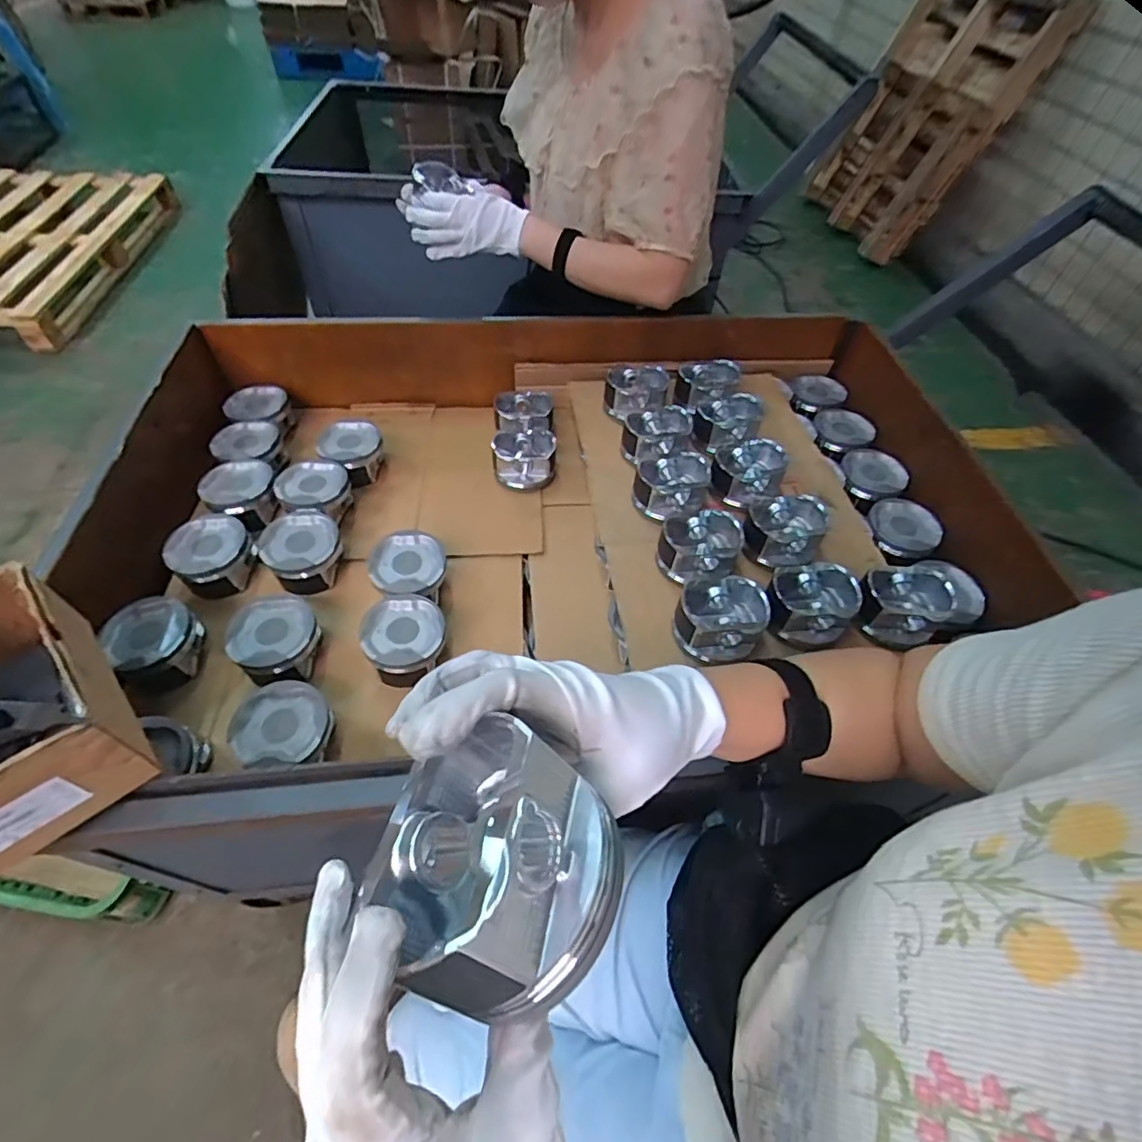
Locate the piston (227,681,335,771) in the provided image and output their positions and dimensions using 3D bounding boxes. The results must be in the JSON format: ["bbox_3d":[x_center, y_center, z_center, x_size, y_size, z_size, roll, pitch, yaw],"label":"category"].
[{"bbox_3d":[-0.290,0.161,0.580,0.087,0.048,0.090,2,53,-2],"label":"piston"}]

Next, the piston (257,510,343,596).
[{"bbox_3d":[-0.334,-0.025,0.722,0.088,0.051,0.096,2,53,-2],"label":"piston"}]

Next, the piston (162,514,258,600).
[{"bbox_3d":[-0.441,-0.020,0.713,0.090,0.056,0.093,2,53,-2],"label":"piston"}]

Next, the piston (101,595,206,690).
[{"bbox_3d":[-0.456,0.078,0.637,0.084,0.048,0.093,-32,61,-25],"label":"piston"}]

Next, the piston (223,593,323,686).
[{"bbox_3d":[-0.328,0.076,0.643,0.088,0.051,0.095,2,53,-2],"label":"piston"}]

